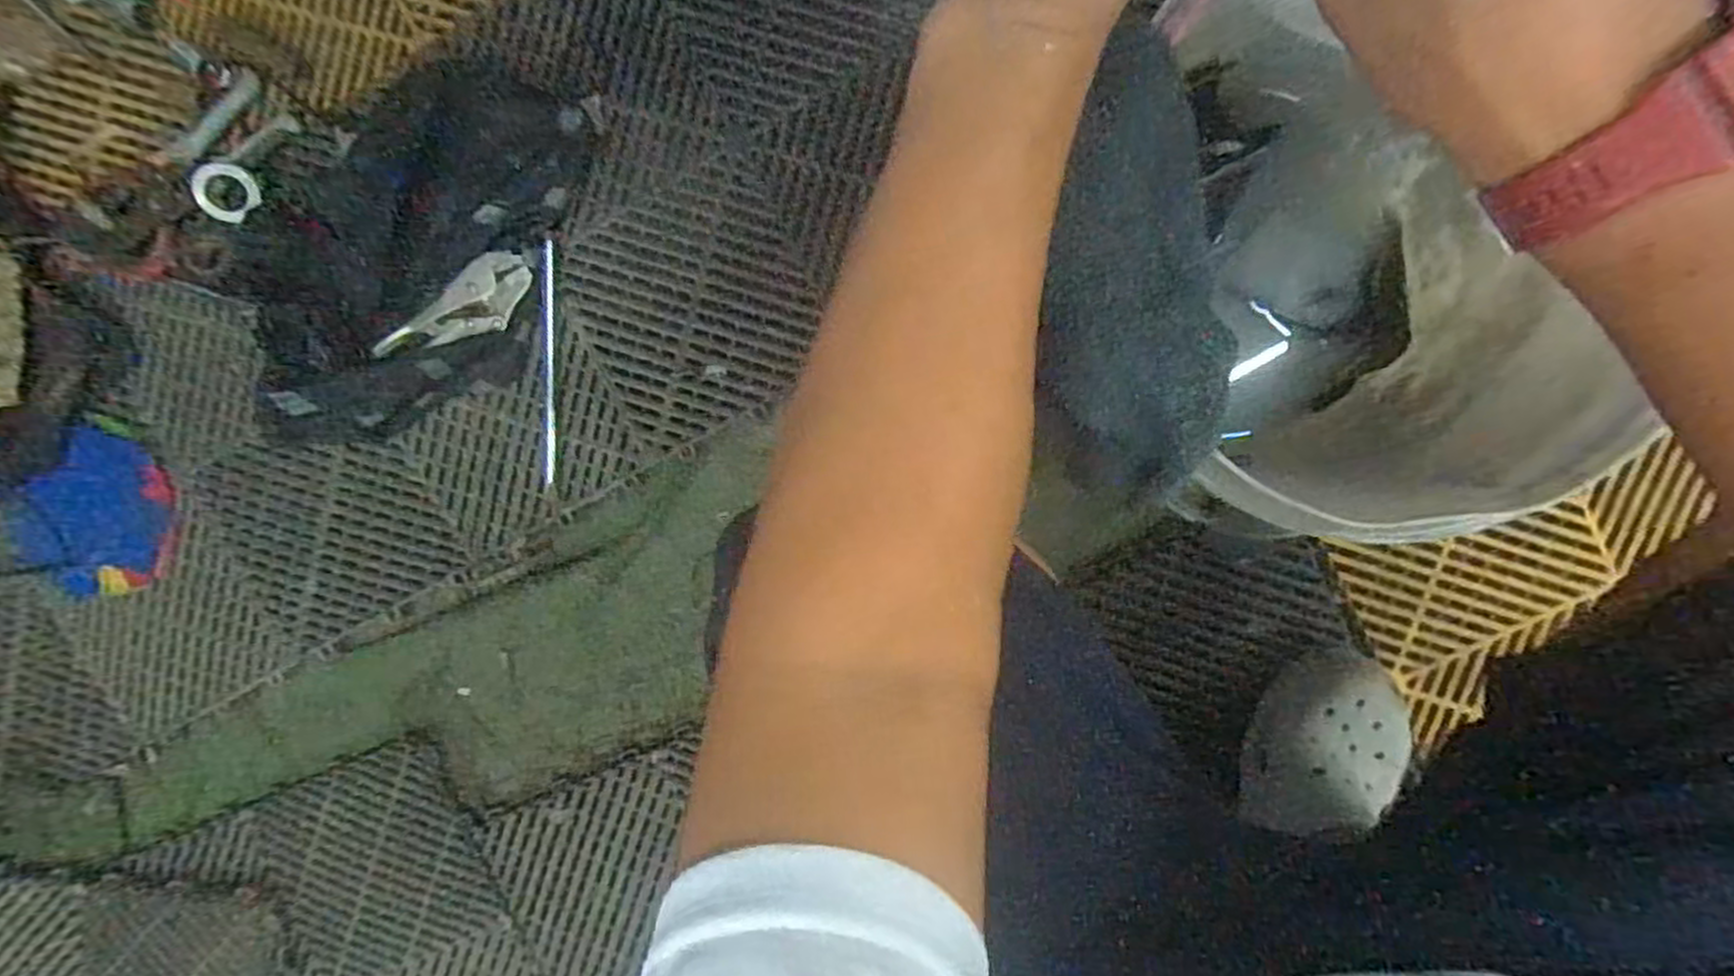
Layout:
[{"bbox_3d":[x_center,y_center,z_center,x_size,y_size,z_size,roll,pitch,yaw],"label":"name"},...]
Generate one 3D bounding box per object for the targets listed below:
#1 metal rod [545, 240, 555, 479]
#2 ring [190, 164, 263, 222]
[{"bbox_3d":[-0.276,-0.107,0.691,0.009,0.008,0.205,4,97,4],"label":"metal rod"},{"bbox_3d":[-0.544,-0.251,0.672,0.059,0.004,0.046,31,73,-1],"label":"ring"}]

